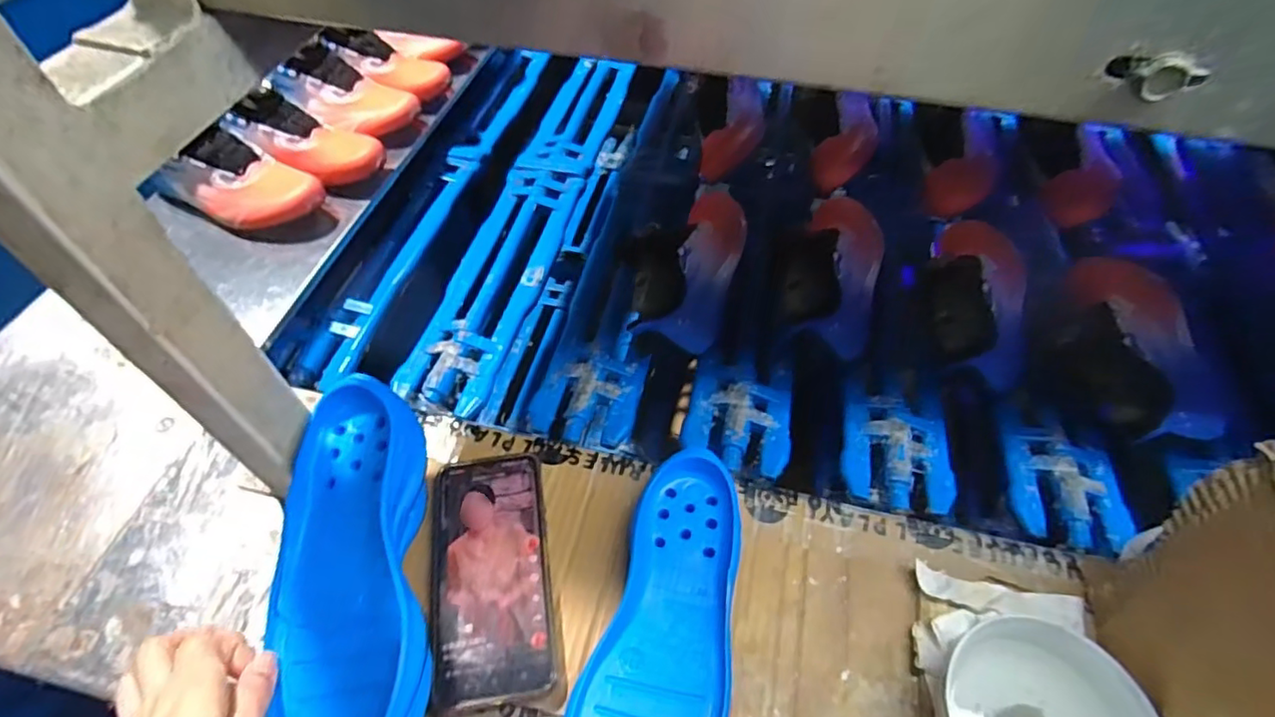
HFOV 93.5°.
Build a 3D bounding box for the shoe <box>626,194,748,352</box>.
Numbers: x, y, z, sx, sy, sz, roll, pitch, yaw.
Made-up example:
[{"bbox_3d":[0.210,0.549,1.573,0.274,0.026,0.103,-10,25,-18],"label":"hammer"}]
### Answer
[{"bbox_3d":[0.055,-0.099,0.620,0.095,0.066,0.207,16,56,11],"label":"shoe"}]

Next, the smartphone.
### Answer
[{"bbox_3d":[-0.100,0.145,0.414,0.078,0.016,0.162,-8,55,-6],"label":"smartphone"}]

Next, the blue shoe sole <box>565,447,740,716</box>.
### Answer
[{"bbox_3d":[0.020,0.170,0.383,0.093,0.039,0.244,12,55,9],"label":"blue shoe sole"}]

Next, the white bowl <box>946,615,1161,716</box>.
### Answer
[{"bbox_3d":[0.229,0.207,0.345,0.088,0.059,0.102,-22,57,-15],"label":"white bowl"}]

